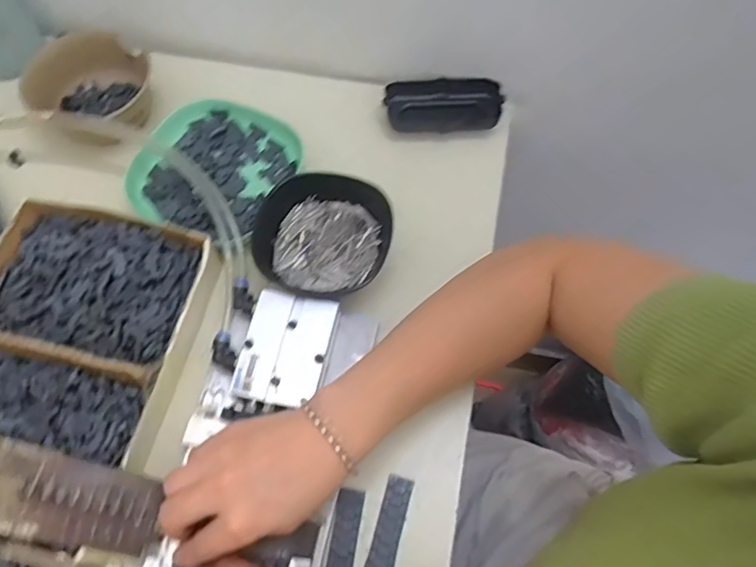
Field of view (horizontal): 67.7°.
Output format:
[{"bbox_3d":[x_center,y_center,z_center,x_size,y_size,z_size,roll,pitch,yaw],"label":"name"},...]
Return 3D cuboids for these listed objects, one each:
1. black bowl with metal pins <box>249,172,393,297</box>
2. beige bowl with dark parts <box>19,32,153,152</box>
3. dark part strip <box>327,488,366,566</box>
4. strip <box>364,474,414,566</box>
[{"bbox_3d":[-0.045,-0.035,0.466,0.103,0.040,0.100,0,65,1],"label":"black bowl with metal pins"},{"bbox_3d":[-0.264,-0.172,0.521,0.108,0.065,0.107,-12,65,-5],"label":"beige bowl with dark parts"},{"bbox_3d":[-0.025,0.186,0.388,0.022,0.004,0.084,5,65,4],"label":"dark part strip"},{"bbox_3d":[0.005,0.178,0.392,0.023,0.004,0.085,12,66,7],"label":"strip"}]

